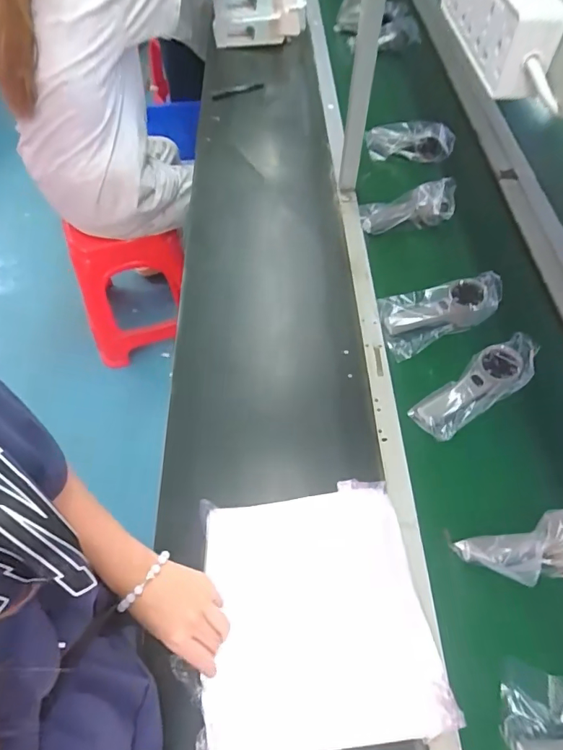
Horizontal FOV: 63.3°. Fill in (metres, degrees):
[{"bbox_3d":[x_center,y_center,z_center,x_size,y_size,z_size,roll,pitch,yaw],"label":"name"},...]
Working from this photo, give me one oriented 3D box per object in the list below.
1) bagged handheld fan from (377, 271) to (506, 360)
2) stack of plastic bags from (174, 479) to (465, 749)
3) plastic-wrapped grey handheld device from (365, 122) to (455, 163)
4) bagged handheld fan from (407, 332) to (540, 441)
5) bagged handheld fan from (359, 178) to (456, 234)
[{"bbox_3d":[0.256,-0.099,0.737,0.186,0.051,0.097,-22,58,9],"label":"bagged handheld fan"},{"bbox_3d":[0.031,0.272,0.529,0.254,0.033,0.255,-10,60,1],"label":"stack of plastic bags"},{"bbox_3d":[0.280,-0.514,0.998,0.182,0.062,0.069,6,58,4],"label":"plastic-wrapped grey handheld device"},{"bbox_3d":[0.275,0.017,0.648,0.190,0.040,0.069,-36,63,0],"label":"bagged handheld fan"},{"bbox_3d":[0.241,-0.318,0.880,0.174,0.059,0.070,-11,57,11],"label":"bagged handheld fan"}]

